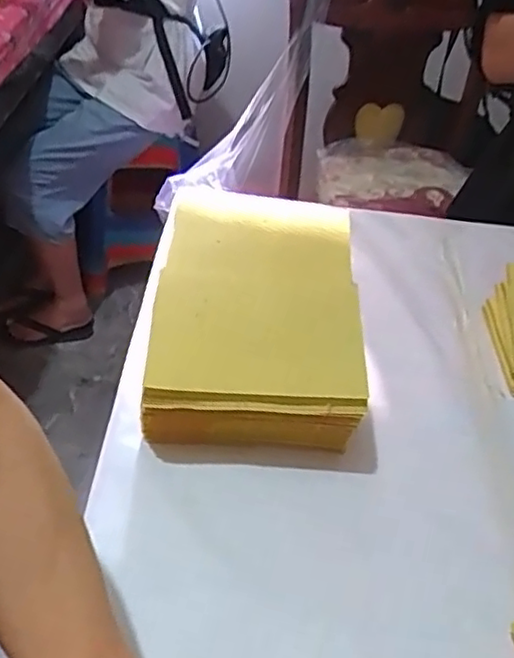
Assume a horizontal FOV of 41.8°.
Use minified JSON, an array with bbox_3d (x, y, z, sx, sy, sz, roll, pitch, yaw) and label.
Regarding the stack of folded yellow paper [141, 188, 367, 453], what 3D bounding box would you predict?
[{"bbox_3d":[-0.005,-0.013,0.565,0.162,0.087,0.239,4,42,-4],"label":"stack of folded yellow paper"}]

